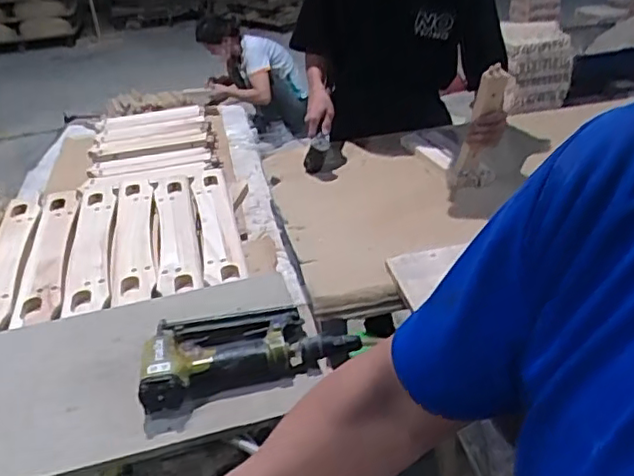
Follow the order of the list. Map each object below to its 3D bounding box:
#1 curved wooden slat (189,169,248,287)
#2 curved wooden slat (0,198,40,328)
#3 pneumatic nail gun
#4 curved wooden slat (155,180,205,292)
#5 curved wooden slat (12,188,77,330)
[{"bbox_3d":[-0.200,-0.041,1.226,0.069,0.026,0.457,-11,30,-9],"label":"curved wooden slat"},{"bbox_3d":[-0.561,0.045,1.119,0.085,0.053,0.434,-11,30,-10],"label":"curved wooden slat"},{"bbox_3d":[-0.093,0.126,0.774,0.256,0.045,0.130,-14,31,-16],"label":"pneumatic nail gun"},{"bbox_3d":[-0.268,-0.017,1.193,0.071,0.029,0.433,-11,30,-10],"label":"curved wooden slat"},{"bbox_3d":[-0.480,0.024,1.132,0.063,0.040,0.447,-11,30,-10],"label":"curved wooden slat"}]

